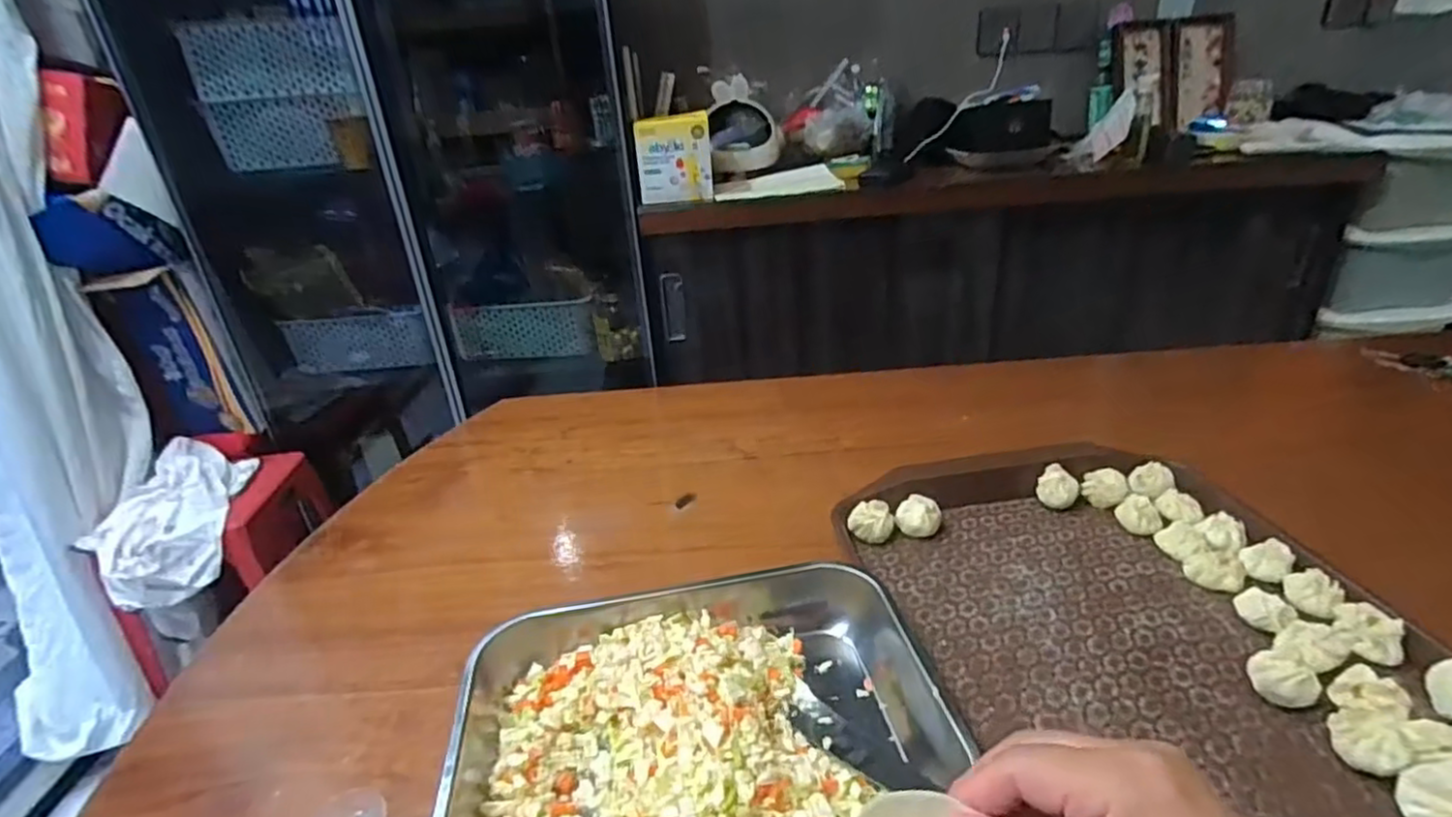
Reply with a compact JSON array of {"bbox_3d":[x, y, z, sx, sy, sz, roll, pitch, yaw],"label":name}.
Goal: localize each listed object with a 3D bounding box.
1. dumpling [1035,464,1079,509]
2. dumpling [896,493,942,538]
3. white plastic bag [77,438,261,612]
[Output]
[{"bbox_3d":[0.264,0.064,0.543,0.030,0.028,0.022,10,30,26],"label":"dumpling"},{"bbox_3d":[0.148,0.085,0.526,0.032,0.024,0.032,4,28,18],"label":"dumpling"},{"bbox_3d":[-1.051,0.206,1.320,0.228,0.167,0.319,-8,27,-7],"label":"white plastic bag"}]

